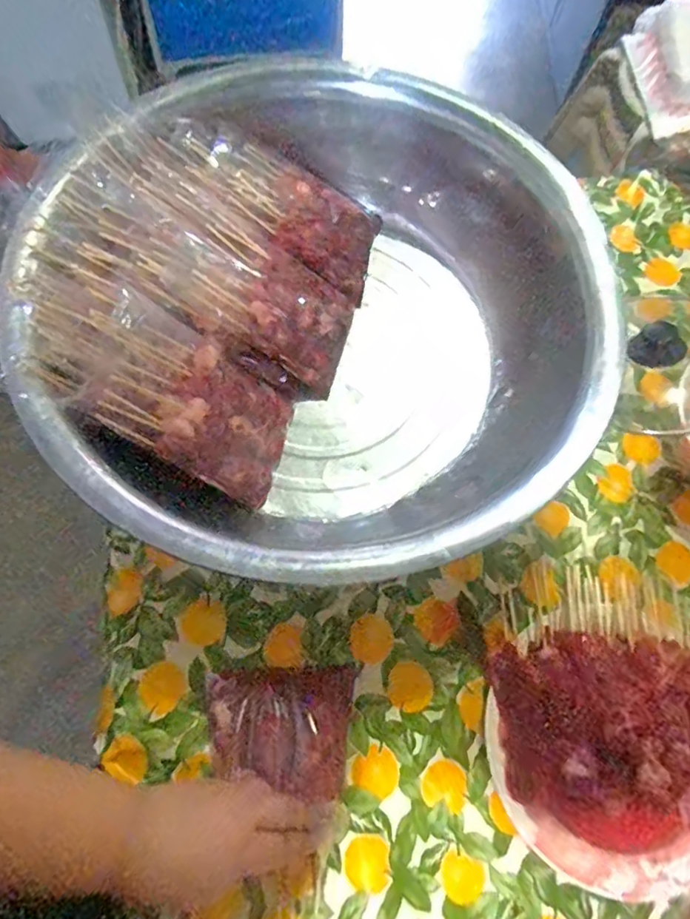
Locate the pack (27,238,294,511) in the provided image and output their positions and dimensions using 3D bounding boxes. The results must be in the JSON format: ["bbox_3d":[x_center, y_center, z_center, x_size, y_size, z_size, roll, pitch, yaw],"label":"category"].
[{"bbox_3d":[-0.182,-0.079,0.589,0.308,0.068,0.142,40,67,-21],"label":"pack"}]

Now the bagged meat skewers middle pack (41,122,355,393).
[{"bbox_3d":[-0.140,-0.211,0.643,0.344,0.051,0.145,34,66,-19],"label":"bagged meat skewers middle pack"}]

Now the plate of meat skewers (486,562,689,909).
[{"bbox_3d":[0.236,0.233,0.538,0.185,0.086,0.274,19,67,5],"label":"plate of meat skewers"}]

